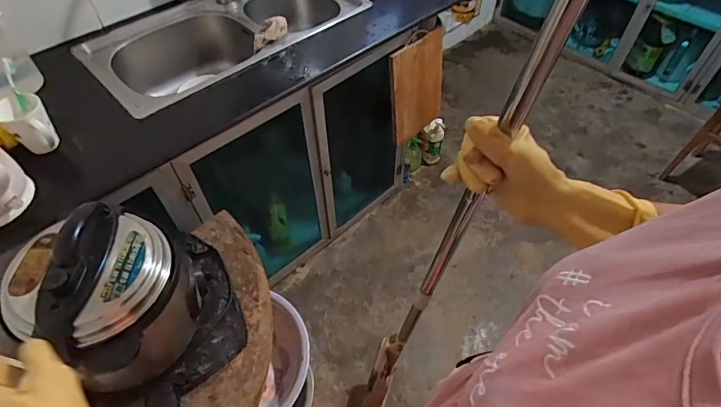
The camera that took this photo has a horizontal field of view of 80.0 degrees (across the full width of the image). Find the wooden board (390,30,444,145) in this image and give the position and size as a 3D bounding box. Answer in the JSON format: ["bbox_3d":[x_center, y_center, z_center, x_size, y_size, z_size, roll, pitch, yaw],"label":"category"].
[{"bbox_3d":[0.193,-0.382,1.418,0.216,0.351,0.016,-35,56,-18],"label":"wooden board"}]

